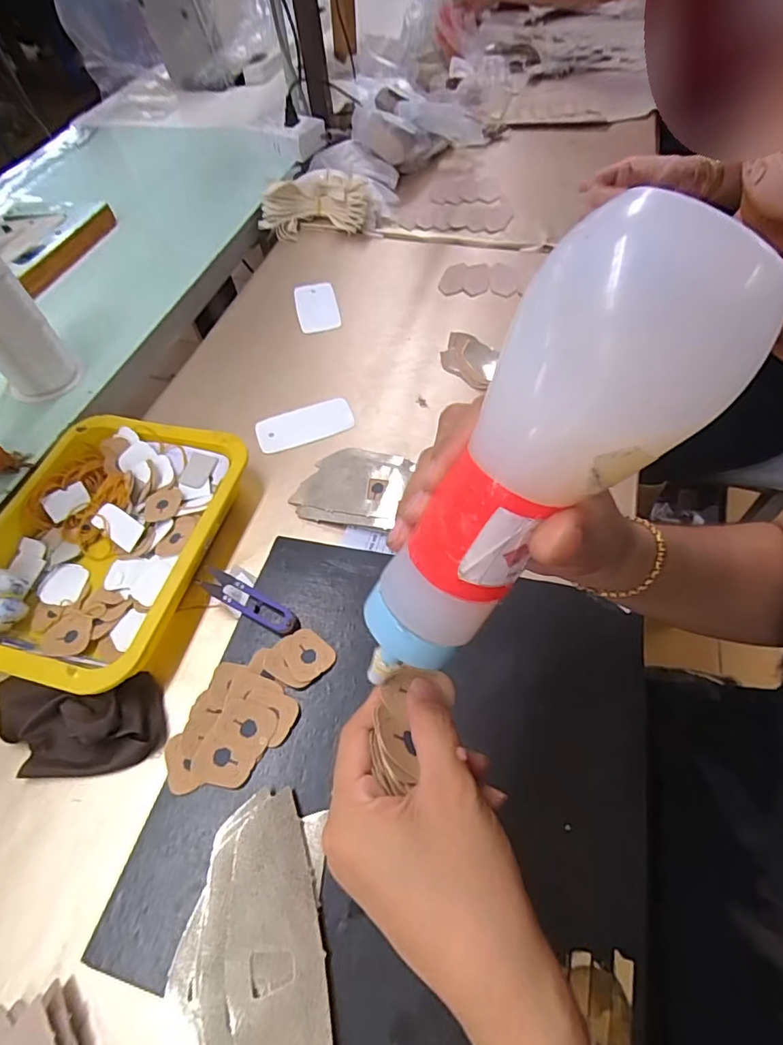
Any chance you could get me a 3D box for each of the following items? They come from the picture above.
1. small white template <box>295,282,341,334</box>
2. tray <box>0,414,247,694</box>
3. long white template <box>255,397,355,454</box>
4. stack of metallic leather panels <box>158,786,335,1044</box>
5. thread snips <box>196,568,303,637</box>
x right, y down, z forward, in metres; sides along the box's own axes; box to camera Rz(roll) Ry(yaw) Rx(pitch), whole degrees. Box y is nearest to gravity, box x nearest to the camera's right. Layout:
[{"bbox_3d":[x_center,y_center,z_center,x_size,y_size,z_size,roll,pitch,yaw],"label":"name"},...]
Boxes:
[{"bbox_3d":[-0.097,-0.283,0.681,0.052,0.006,0.099,-11,56,-5],"label":"small white template"},{"bbox_3d":[-0.259,0.016,0.465,0.198,0.042,0.249,11,57,10],"label":"tray"},{"bbox_3d":[-0.093,-0.105,0.563,0.102,0.004,0.051,-18,62,-6],"label":"long white template"},{"bbox_3d":[-0.078,0.247,0.282,0.095,0.019,0.175,-5,56,-1],"label":"stack of metallic leather panels"},{"bbox_3d":[-0.115,0.061,0.418,0.097,0.009,0.022,25,61,18],"label":"thread snips"}]

